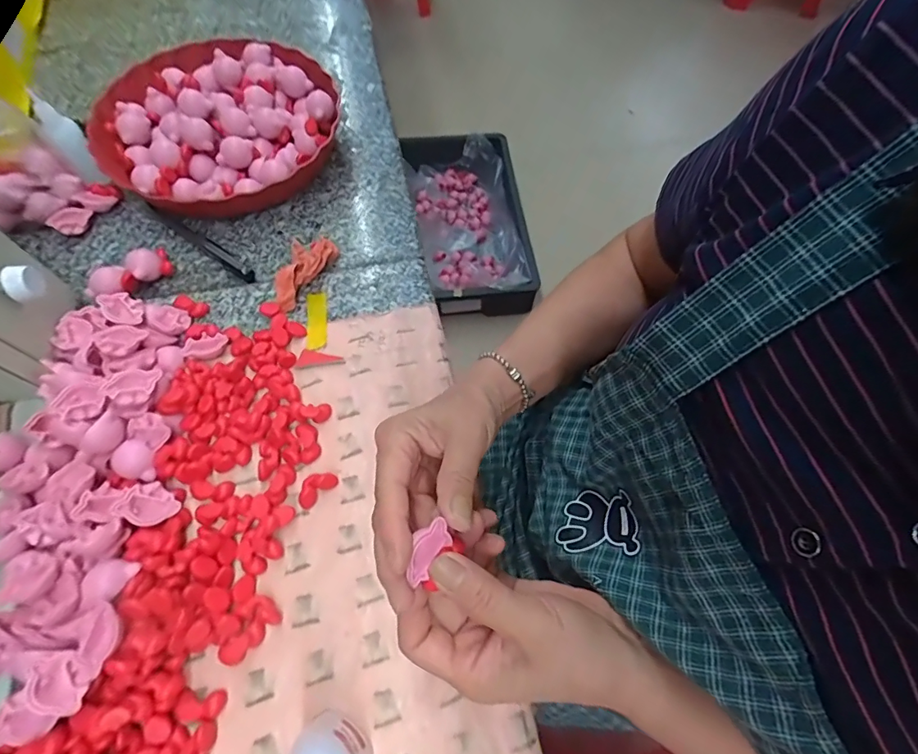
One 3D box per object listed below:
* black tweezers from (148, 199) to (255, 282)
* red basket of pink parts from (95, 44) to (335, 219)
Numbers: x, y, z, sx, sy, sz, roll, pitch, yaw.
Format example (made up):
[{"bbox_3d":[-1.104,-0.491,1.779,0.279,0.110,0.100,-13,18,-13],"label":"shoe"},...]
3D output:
[{"bbox_3d":[-0.252,-0.134,0.452,0.140,0.017,0.016,36,69,13],"label":"black tweezers"},{"bbox_3d":[-0.248,-0.264,0.488,0.233,0.063,0.214,1,65,-2],"label":"red basket of pink parts"}]

